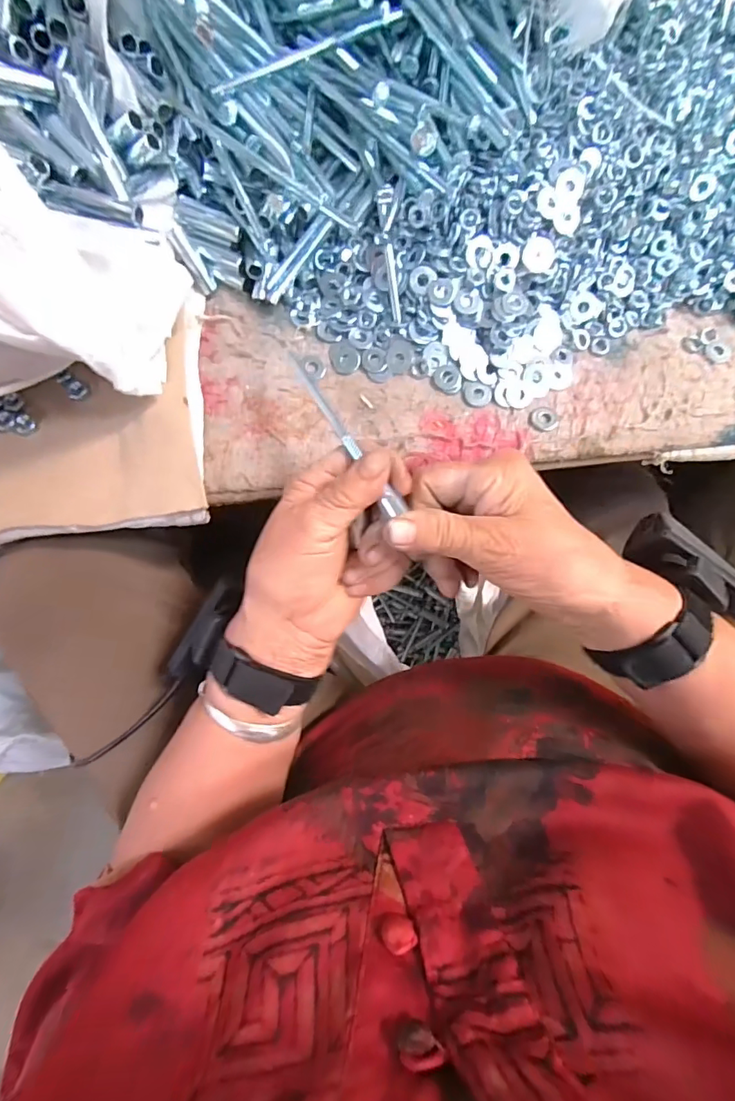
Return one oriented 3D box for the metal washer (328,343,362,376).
[{"bbox_3d":[-0.017,-0.139,0.348,0.020,0.004,0.024,-26,83,-5],"label":"metal washer"}]

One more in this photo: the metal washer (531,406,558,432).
[{"bbox_3d":[0.124,-0.092,0.337,0.017,0.004,0.019,-18,82,-4],"label":"metal washer"}]

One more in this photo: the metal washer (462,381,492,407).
[{"bbox_3d":[0.077,-0.110,0.342,0.020,0.004,0.016,18,81,1],"label":"metal washer"}]

